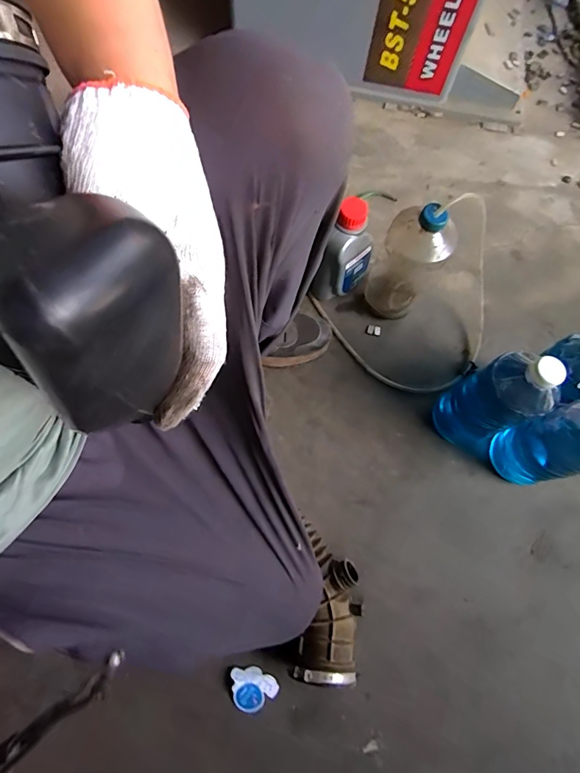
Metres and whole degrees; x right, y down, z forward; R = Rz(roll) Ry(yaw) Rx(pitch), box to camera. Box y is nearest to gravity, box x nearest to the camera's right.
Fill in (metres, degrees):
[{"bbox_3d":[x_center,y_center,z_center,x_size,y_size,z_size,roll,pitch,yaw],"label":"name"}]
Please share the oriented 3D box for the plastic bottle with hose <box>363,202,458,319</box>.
[{"bbox_3d":[0.196,-0.204,0.715,0.101,0.261,0.081,27,72,6],"label":"plastic bottle with hose"}]

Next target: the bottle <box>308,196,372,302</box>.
[{"bbox_3d":[0.092,-0.230,0.739,0.095,0.223,0.064,-39,77,-14],"label":"bottle"}]

